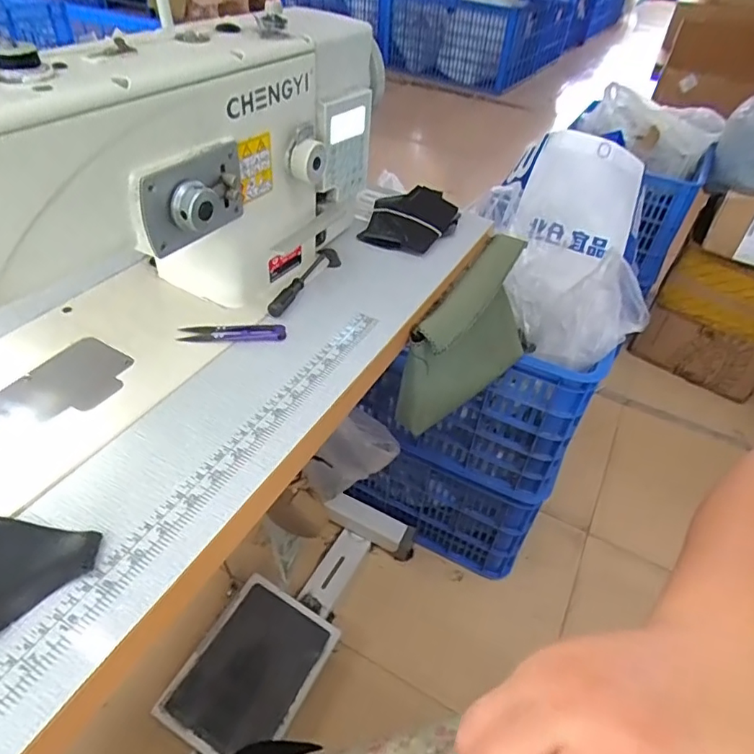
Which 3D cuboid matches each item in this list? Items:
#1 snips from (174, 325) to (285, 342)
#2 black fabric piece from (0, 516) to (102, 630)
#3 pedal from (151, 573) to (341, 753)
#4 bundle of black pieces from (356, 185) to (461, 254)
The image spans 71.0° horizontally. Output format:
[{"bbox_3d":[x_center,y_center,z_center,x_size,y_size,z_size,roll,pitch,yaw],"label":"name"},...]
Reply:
[{"bbox_3d":[-0.141,-0.043,0.517,0.101,0.006,0.025,0,44,-6],"label":"snips"},{"bbox_3d":[-0.234,0.122,0.330,0.093,0.012,0.068,7,44,2],"label":"black fabric piece"},{"bbox_3d":[-0.219,0.517,0.934,0.199,0.030,0.267,33,49,5],"label":"pedal"},{"bbox_3d":[0.043,-0.204,0.678,0.103,0.034,0.111,19,46,14],"label":"bundle of black pieces"}]

